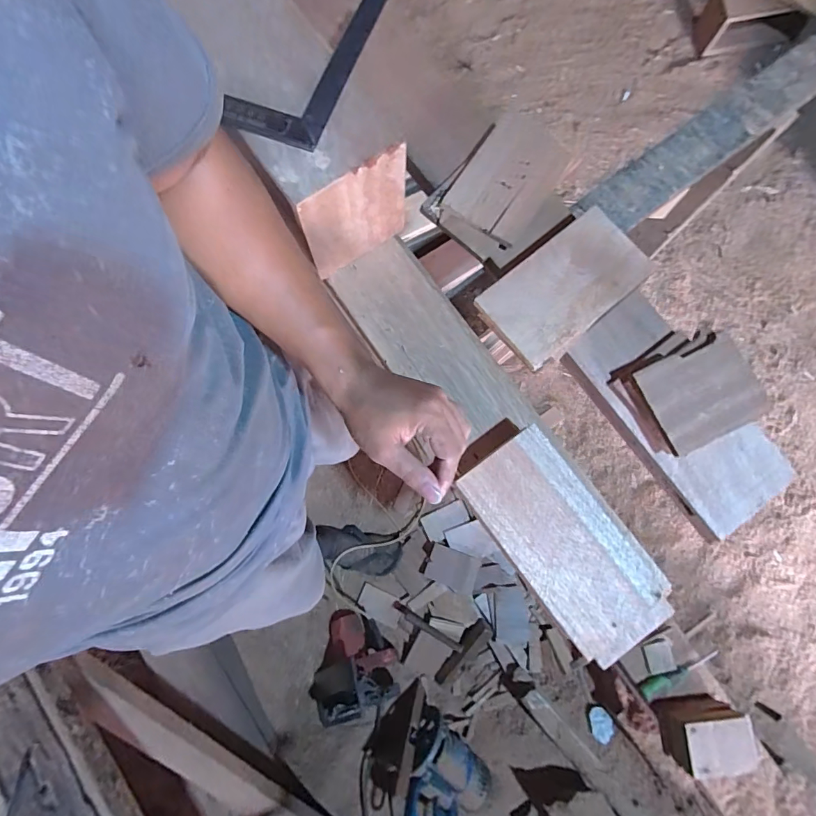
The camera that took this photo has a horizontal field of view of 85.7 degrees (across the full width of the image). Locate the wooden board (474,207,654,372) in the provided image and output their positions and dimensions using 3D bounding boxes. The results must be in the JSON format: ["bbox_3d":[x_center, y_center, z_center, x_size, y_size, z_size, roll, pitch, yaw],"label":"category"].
[{"bbox_3d":[0.194,-0.151,0.541,0.198,0.018,0.117,-39,82,-6],"label":"wooden board"}]

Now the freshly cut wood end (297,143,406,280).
[{"bbox_3d":[-0.056,-0.212,0.494,0.128,0.141,0.010,-37,81,-6],"label":"freshly cut wood end"}]

